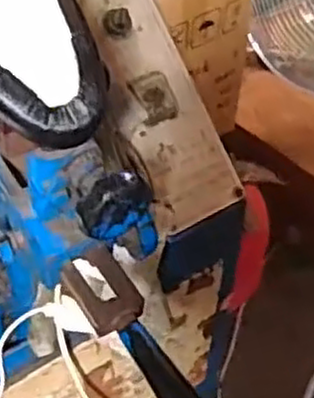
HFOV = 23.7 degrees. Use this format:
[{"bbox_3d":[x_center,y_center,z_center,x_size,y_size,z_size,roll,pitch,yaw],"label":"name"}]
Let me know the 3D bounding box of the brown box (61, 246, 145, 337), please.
[{"bbox_3d":[-0.042,0.069,0.577,0.042,0.021,0.069,-24,51,-22],"label":"brown box"}]

